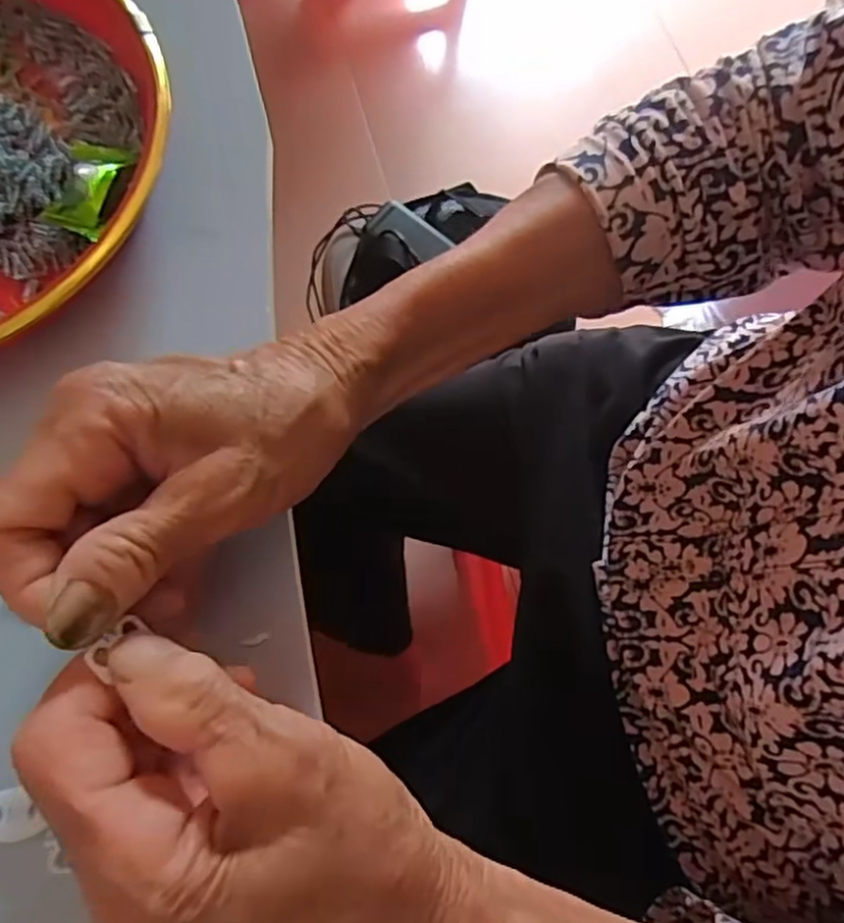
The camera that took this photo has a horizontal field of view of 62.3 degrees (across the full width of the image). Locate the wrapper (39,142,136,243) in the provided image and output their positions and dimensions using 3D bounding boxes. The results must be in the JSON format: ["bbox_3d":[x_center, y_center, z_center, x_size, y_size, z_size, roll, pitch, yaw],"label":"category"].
[{"bbox_3d":[-0.136,-0.112,0.280,0.026,0.011,0.048,9,69,1],"label":"wrapper"}]

